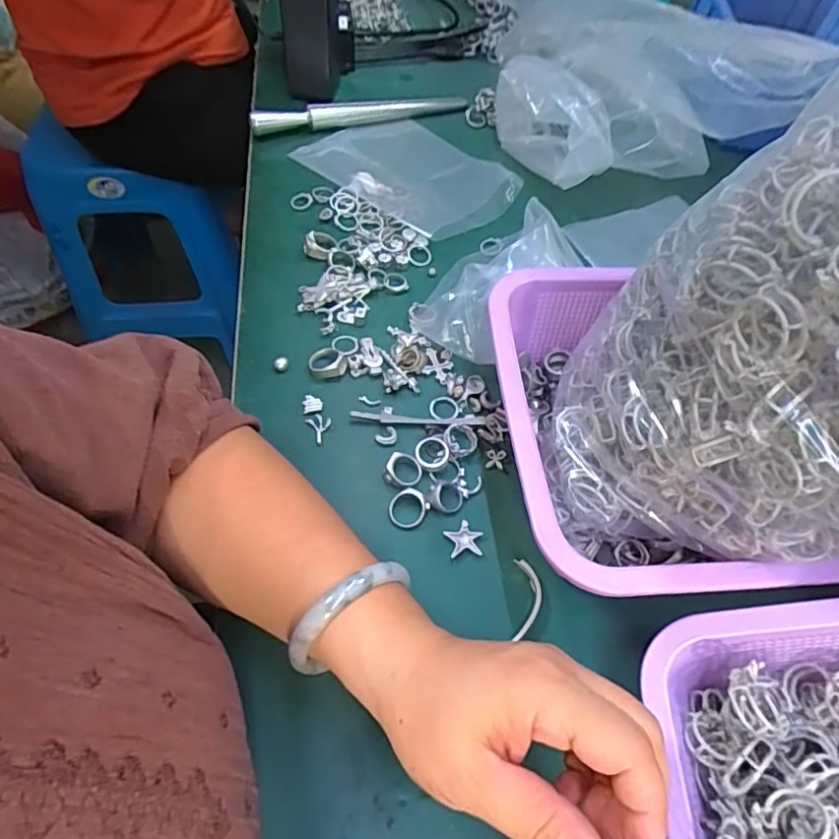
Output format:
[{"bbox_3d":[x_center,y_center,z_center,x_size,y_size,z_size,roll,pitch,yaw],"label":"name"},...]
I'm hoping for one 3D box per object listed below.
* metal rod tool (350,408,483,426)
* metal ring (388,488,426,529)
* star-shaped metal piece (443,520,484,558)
[{"bbox_3d":[-0.001,-0.002,0.407,0.095,0.004,0.013,6,57,-1],"label":"metal rod tool"},{"bbox_3d":[-0.008,0.057,0.366,0.024,0.007,0.025,2,57,-3],"label":"metal ring"},{"bbox_3d":[0.028,0.076,0.361,0.024,0.005,0.022,-4,57,-7],"label":"star-shaped metal piece"}]

